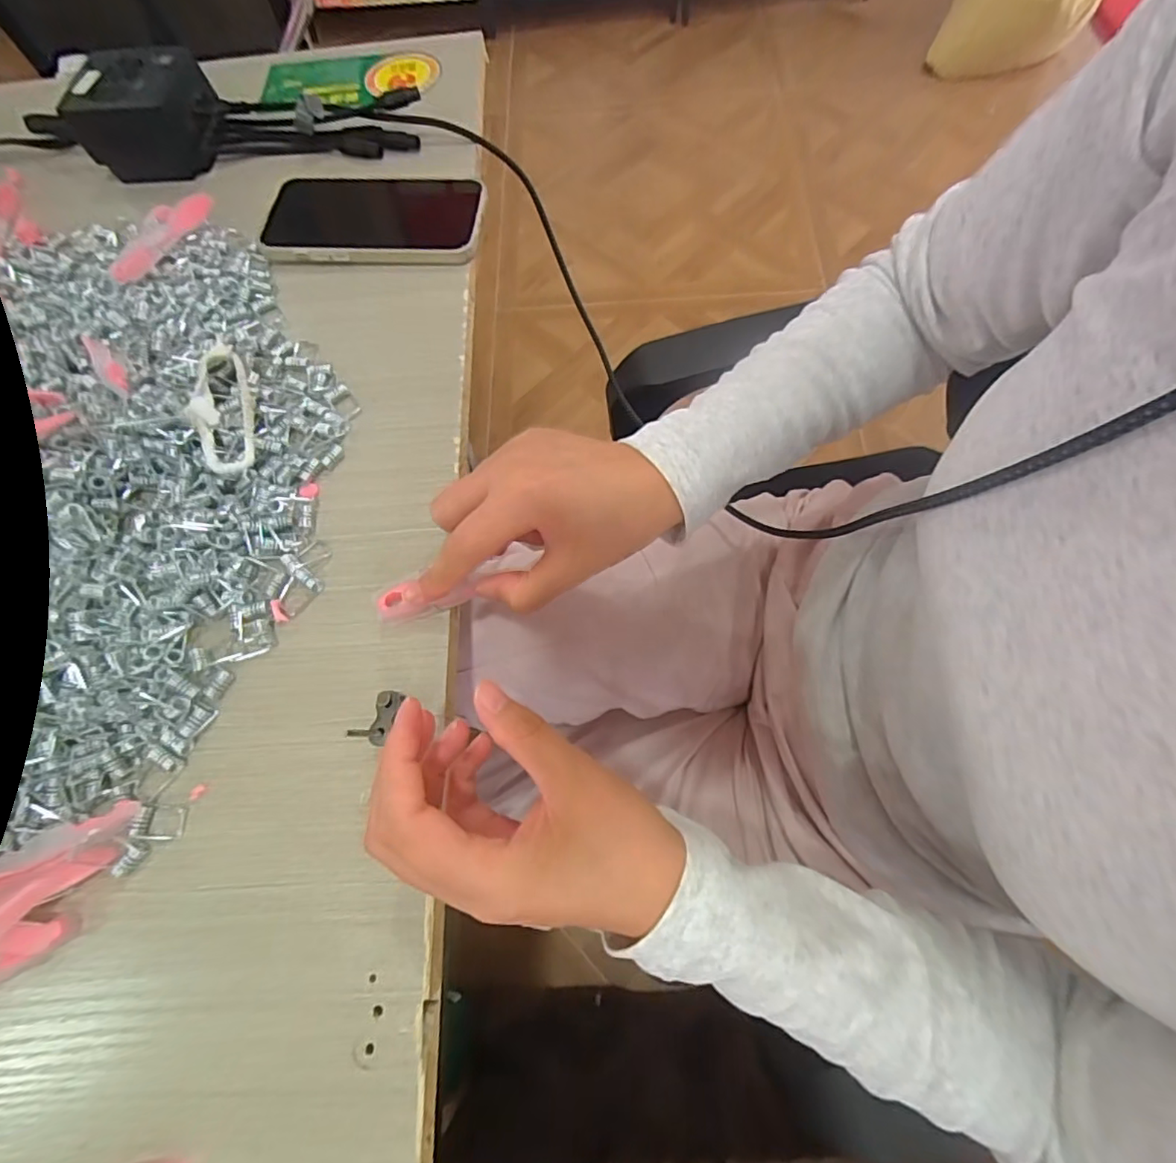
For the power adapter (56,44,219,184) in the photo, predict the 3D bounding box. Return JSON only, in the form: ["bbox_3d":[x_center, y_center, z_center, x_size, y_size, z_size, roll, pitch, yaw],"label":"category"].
[{"bbox_3d":[-0.324,-0.347,0.411,0.093,0.049,0.071,-4,68,1],"label":"power adapter"}]

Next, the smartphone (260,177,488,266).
[{"bbox_3d":[-0.147,-0.251,0.385,0.149,0.012,0.079,3,69,4],"label":"smartphone"}]

